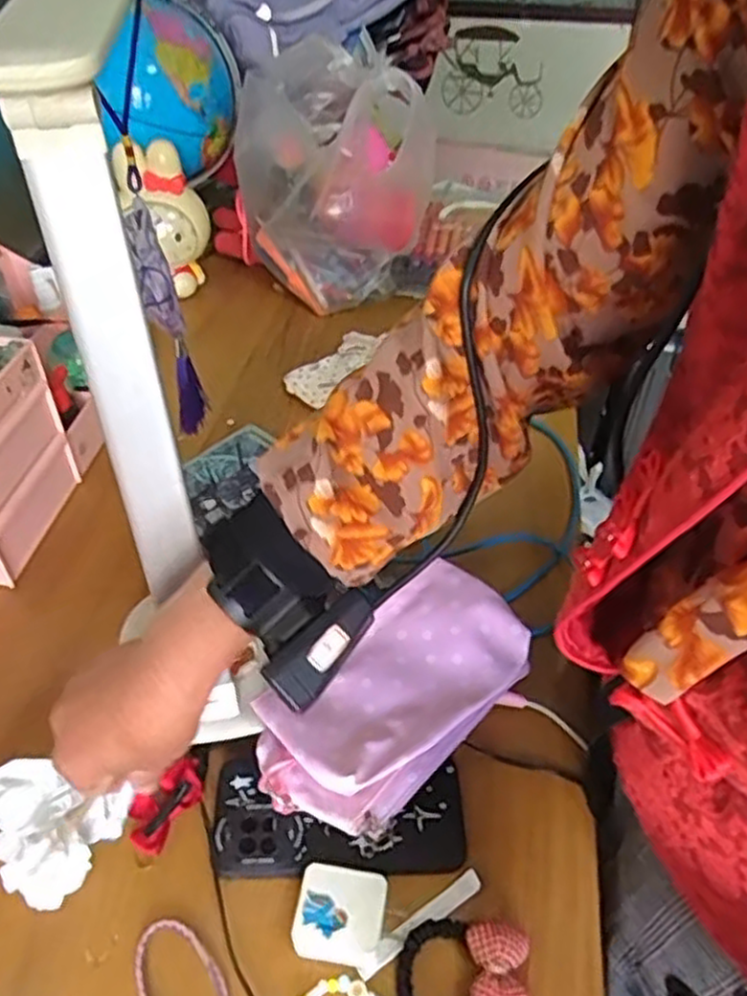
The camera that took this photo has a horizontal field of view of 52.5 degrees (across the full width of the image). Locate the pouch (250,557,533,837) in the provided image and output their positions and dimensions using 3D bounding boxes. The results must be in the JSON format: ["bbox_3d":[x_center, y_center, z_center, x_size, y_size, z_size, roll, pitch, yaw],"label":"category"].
[{"bbox_3d":[0.014,0.142,0.537,0.113,0.063,0.212,35,53,30],"label":"pouch"}]

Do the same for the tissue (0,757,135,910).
[{"bbox_3d":[-0.246,0.210,0.482,0.167,0.042,0.087,-6,44,-2],"label":"tissue"}]

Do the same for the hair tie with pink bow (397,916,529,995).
[{"bbox_3d":[0.052,0.271,0.433,0.074,0.022,0.061,1,44,0],"label":"hair tie with pink bow"}]

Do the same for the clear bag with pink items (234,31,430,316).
[{"bbox_3d":[-0.048,-0.384,0.942,0.166,0.287,0.236,-27,51,-27],"label":"clear bag with pink items"}]

